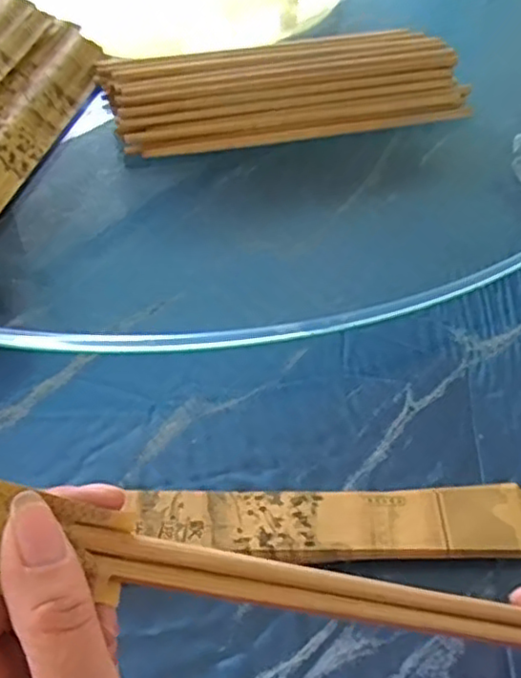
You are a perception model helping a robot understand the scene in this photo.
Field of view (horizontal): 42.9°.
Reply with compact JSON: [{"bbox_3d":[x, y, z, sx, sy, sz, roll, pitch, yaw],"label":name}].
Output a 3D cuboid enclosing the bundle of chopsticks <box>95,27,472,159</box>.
[{"bbox_3d":[0.023,-0.189,0.494,0.269,0.040,0.089,-10,54,-13],"label":"bundle of chopsticks"}]

